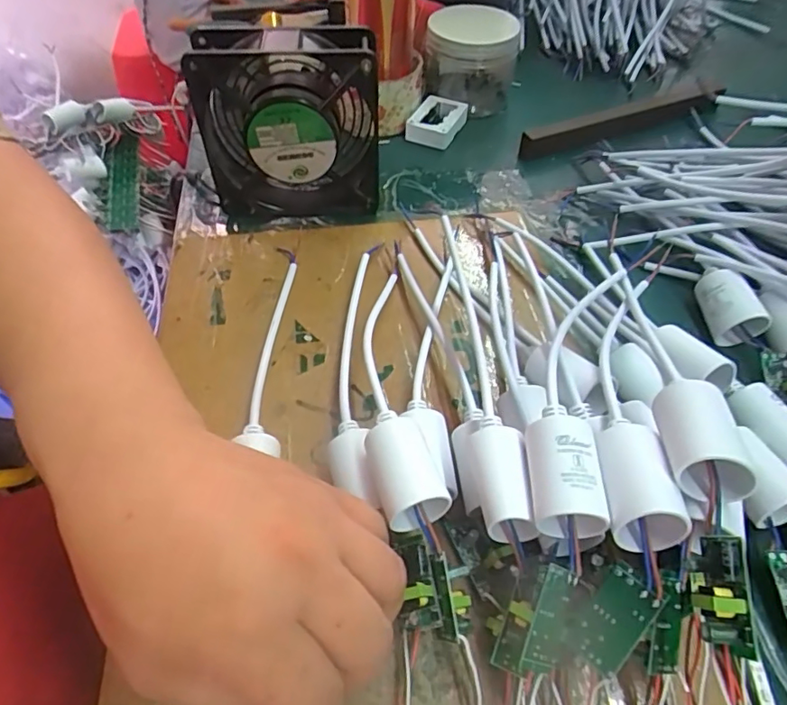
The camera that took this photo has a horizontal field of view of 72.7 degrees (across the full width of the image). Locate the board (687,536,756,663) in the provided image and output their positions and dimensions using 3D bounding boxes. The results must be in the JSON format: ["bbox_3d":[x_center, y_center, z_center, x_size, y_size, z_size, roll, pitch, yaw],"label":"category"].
[{"bbox_3d":[0.111,0.083,0.182,0.017,0.010,0.038,-3,80,-3],"label":"board"}]

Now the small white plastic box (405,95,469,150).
[{"bbox_3d":[0.039,-0.210,0.488,0.043,0.021,0.056,20,54,14],"label":"small white plastic box"}]

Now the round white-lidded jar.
[{"bbox_3d":[0.070,-0.270,0.502,0.083,0.074,0.077,0,52,-1],"label":"round white-lidded jar"}]

